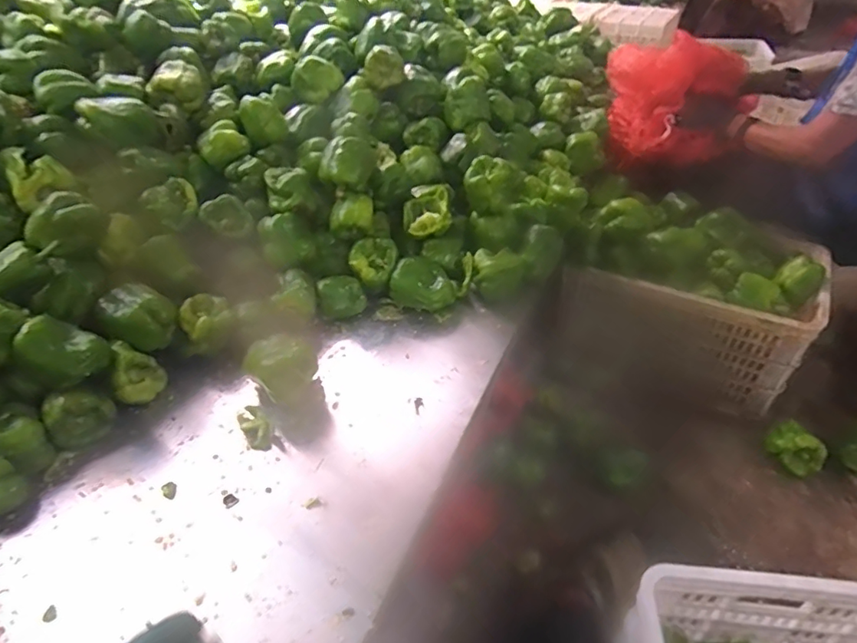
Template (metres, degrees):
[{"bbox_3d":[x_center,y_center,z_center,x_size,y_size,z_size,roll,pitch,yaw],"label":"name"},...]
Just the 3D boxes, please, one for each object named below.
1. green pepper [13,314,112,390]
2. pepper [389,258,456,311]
[{"bbox_3d":[-0.471,0.037,0.664,0.082,0.070,0.069,0,41,2],"label":"green pepper"},{"bbox_3d":[-0.009,-0.066,0.894,0.113,0.059,0.065,2,41,4],"label":"pepper"}]

